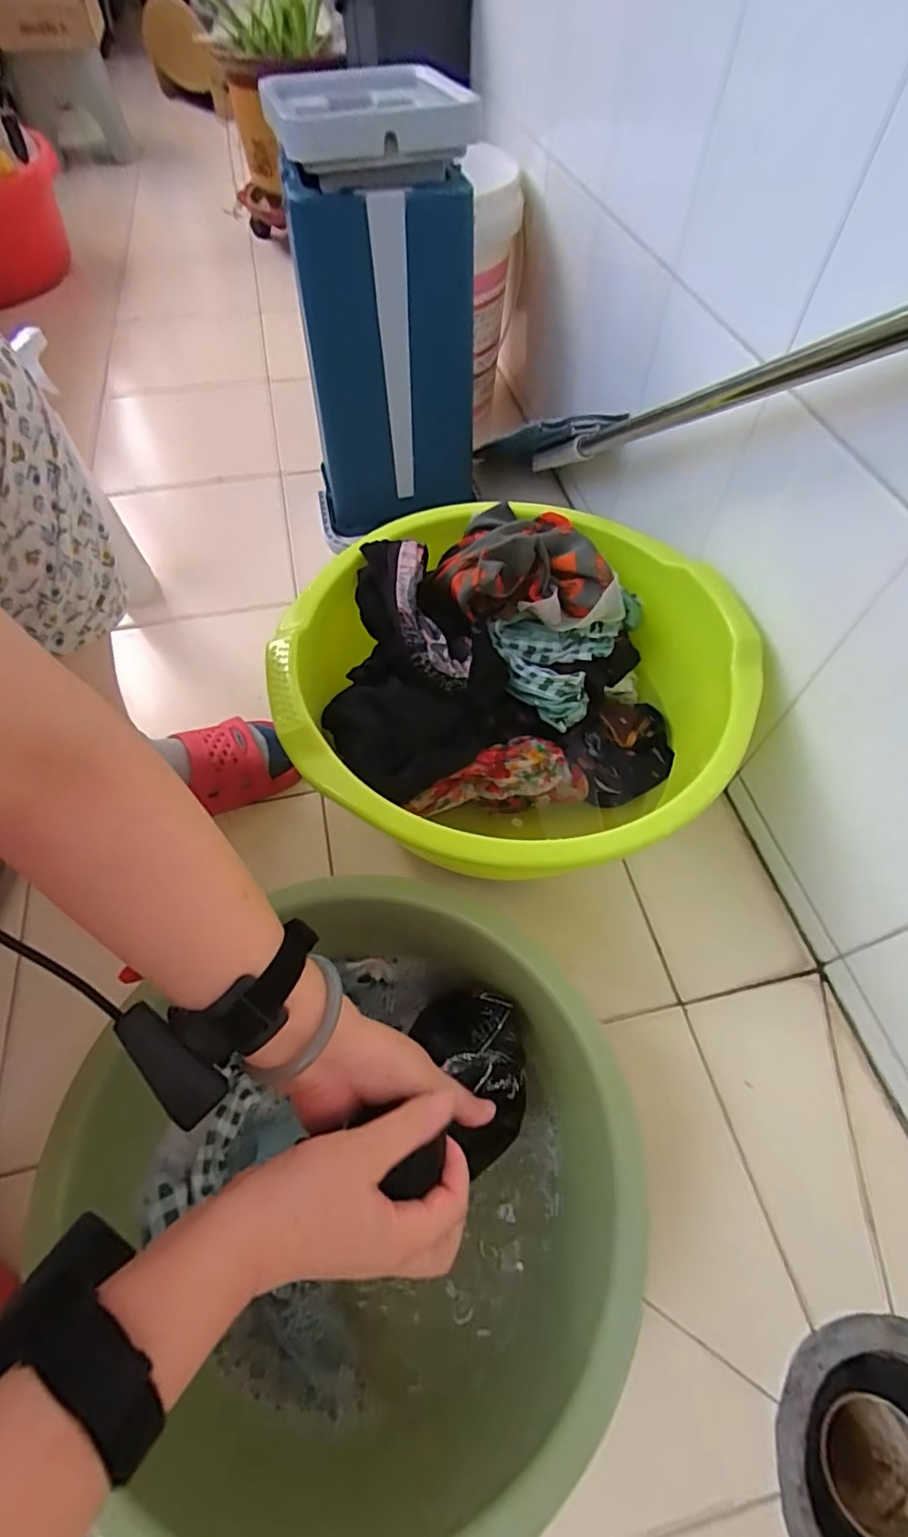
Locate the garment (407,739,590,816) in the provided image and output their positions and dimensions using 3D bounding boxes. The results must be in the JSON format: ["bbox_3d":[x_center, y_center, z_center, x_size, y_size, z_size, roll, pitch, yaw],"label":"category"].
[{"bbox_3d":[0.045,0.007,0.579,0.170,0.049,0.063,-10,56,-7],"label":"garment"}]

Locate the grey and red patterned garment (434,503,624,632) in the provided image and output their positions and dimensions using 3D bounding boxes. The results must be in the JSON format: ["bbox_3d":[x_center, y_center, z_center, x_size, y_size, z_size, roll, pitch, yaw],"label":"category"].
[{"bbox_3d":[0.071,-0.204,0.581,0.171,0.077,0.134,-2,55,-1],"label":"grey and red patterned garment"}]

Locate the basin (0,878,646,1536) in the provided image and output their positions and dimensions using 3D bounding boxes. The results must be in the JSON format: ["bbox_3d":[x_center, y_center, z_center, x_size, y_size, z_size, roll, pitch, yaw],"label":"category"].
[{"bbox_3d":[-0.049,0.291,0.416,0.311,0.141,0.337,0,55,0],"label":"basin"}]

